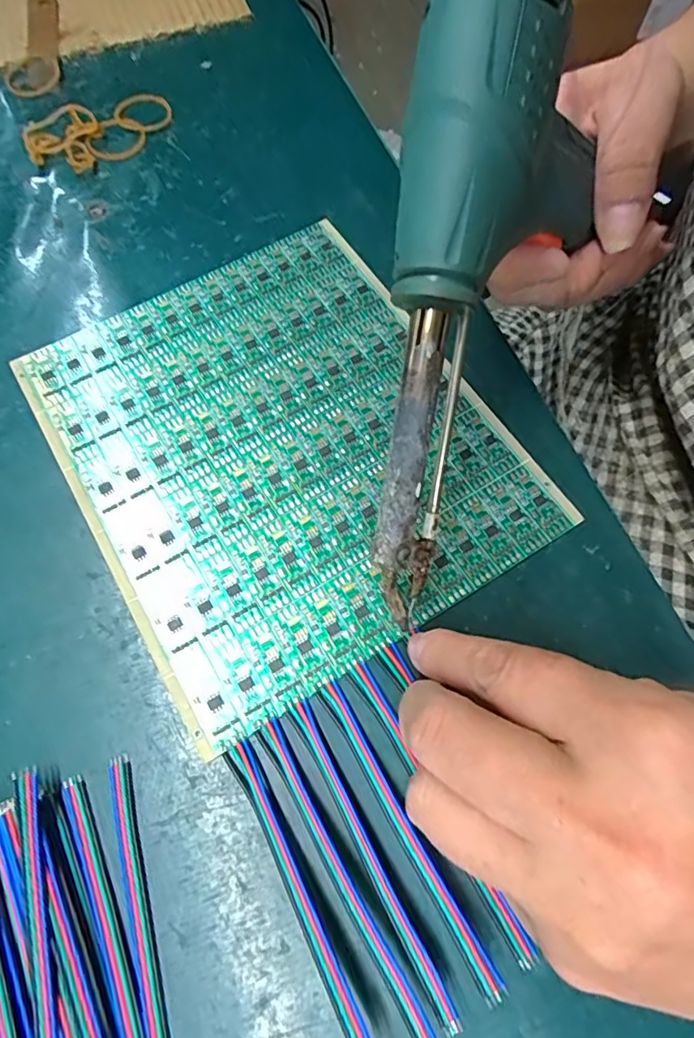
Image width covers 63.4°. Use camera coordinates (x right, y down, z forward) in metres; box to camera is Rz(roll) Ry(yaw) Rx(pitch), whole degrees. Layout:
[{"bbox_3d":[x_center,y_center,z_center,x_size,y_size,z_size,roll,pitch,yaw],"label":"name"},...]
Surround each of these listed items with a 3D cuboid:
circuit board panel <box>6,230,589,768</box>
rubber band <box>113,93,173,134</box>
[{"bbox_3d":[-0.029,-0.035,0.235,0.163,0.004,0.192,-30,71,-11],"label":"circuit board panel"},{"bbox_3d":[-0.116,-0.229,0.316,0.031,0.004,0.035,-34,71,-12],"label":"rubber band"}]

